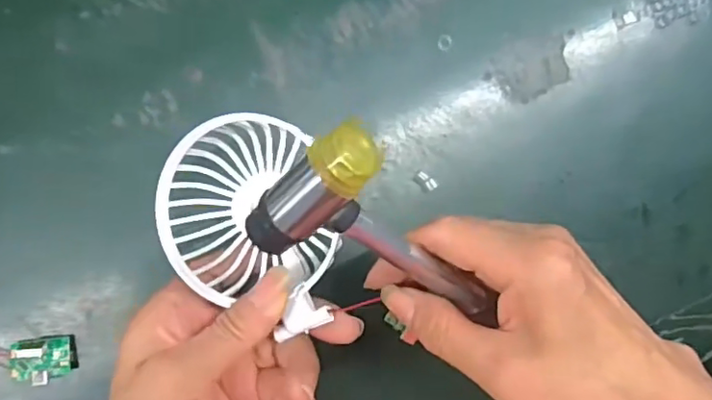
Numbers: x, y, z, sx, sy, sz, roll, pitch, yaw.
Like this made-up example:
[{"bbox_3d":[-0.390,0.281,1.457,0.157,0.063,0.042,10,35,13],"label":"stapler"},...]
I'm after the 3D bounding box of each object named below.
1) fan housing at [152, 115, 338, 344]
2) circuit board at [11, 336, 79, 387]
[{"bbox_3d":[-0.053,0.013,0.285,0.078,0.034,0.102,-15,89,-7],"label":"fan housing"},{"bbox_3d":[-0.169,0.086,0.317,0.032,0.016,0.024,-9,88,-6],"label":"circuit board"}]

